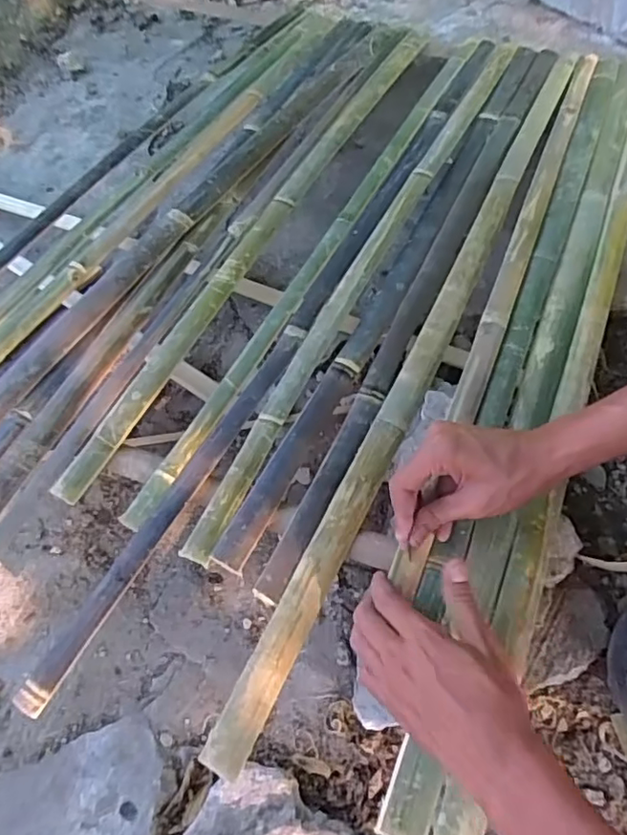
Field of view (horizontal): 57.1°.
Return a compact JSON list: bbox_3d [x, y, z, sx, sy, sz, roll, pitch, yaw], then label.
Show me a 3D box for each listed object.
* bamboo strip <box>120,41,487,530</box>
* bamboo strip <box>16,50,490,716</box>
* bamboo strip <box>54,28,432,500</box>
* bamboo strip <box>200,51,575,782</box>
[{"bbox_3d":[0.040,-0.233,0.711,0.034,0.009,0.855,24,64,17],"label":"bamboo strip"},{"bbox_3d":[0.013,-0.135,0.655,0.038,0.020,0.955,26,68,15],"label":"bamboo strip"},{"bbox_3d":[-0.047,-0.268,0.732,0.040,0.013,0.861,23,64,17],"label":"bamboo strip"},{"bbox_3d":[0.146,-0.126,0.635,0.043,0.024,0.973,22,67,13],"label":"bamboo strip"}]

